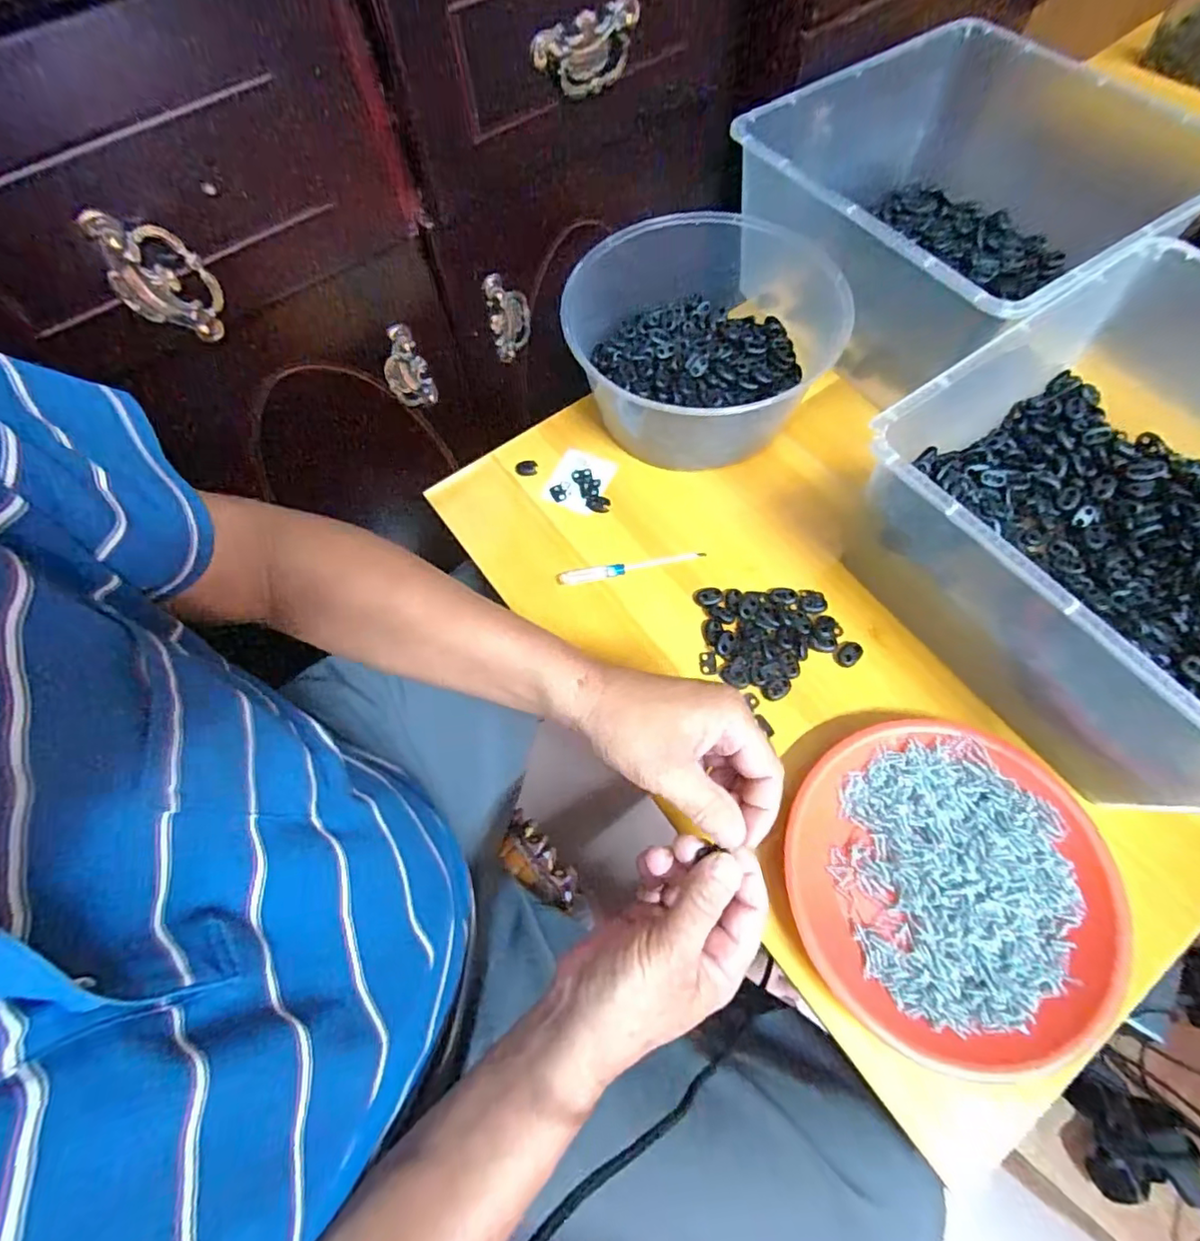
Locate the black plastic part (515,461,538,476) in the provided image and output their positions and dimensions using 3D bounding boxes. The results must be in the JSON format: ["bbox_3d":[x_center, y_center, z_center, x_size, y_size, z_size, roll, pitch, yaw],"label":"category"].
[{"bbox_3d":[-0.068,-0.139,0.523,0.020,0.004,0.015,2,66,2],"label":"black plastic part"}]

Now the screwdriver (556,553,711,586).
[{"bbox_3d":[0.026,-0.045,0.471,0.122,0.006,0.011,-12,66,-4],"label":"screwdriver"}]

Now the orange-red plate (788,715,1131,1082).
[{"bbox_3d":[0.220,0.163,0.362,0.182,0.023,0.193,-1,66,1],"label":"orange-red plate"}]

